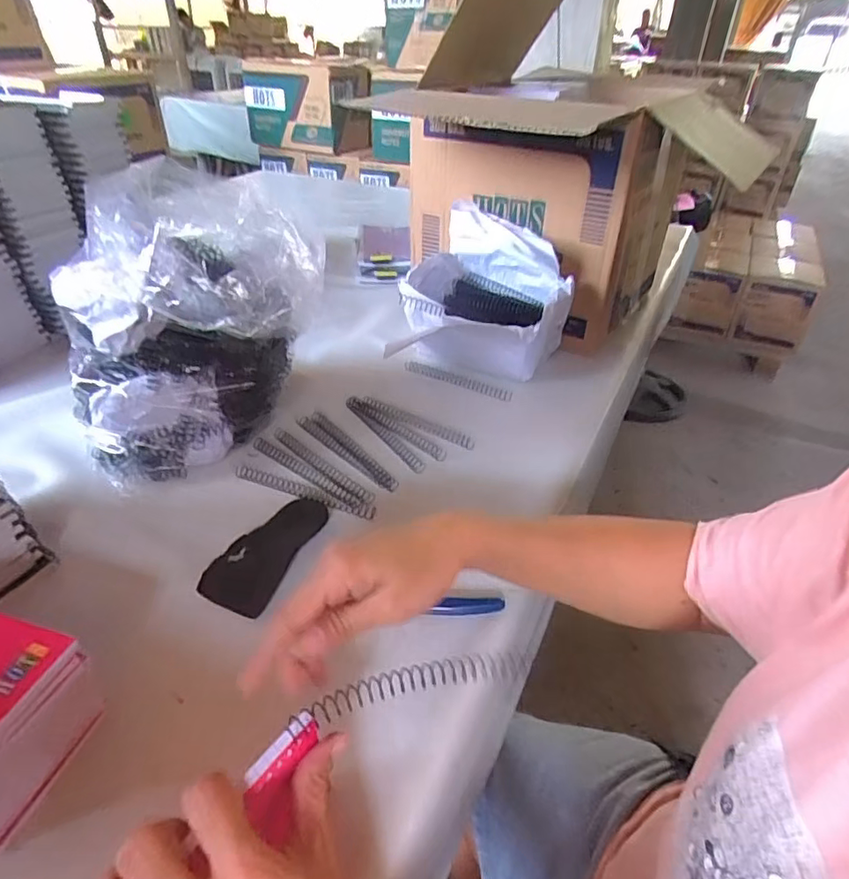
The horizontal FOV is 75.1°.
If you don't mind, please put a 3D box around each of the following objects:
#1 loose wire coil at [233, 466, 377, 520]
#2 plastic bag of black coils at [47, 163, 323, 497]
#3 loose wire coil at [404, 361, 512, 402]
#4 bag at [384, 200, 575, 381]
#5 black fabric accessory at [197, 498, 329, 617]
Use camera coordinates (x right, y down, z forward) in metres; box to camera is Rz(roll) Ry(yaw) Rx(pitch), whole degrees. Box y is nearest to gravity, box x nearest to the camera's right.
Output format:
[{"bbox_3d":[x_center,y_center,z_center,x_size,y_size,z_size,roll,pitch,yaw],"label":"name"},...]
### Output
[{"bbox_3d":[-0.116,0.050,0.528,0.150,0.008,0.013,16,40,17],"label":"loose wire coil"},{"bbox_3d":[-0.208,-0.106,0.521,0.217,0.252,0.180,6,38,5],"label":"plastic bag of black coils"},{"bbox_3d":[0.039,-0.077,0.695,0.151,0.009,0.018,22,42,23],"label":"loose wire coil"},{"bbox_3d":[0.073,-0.177,0.702,0.197,0.170,0.171,22,42,25],"label":"bag"},{"bbox_3d":[-0.130,0.091,0.464,0.056,0.012,0.121,16,40,16],"label":"black fabric accessory"}]

